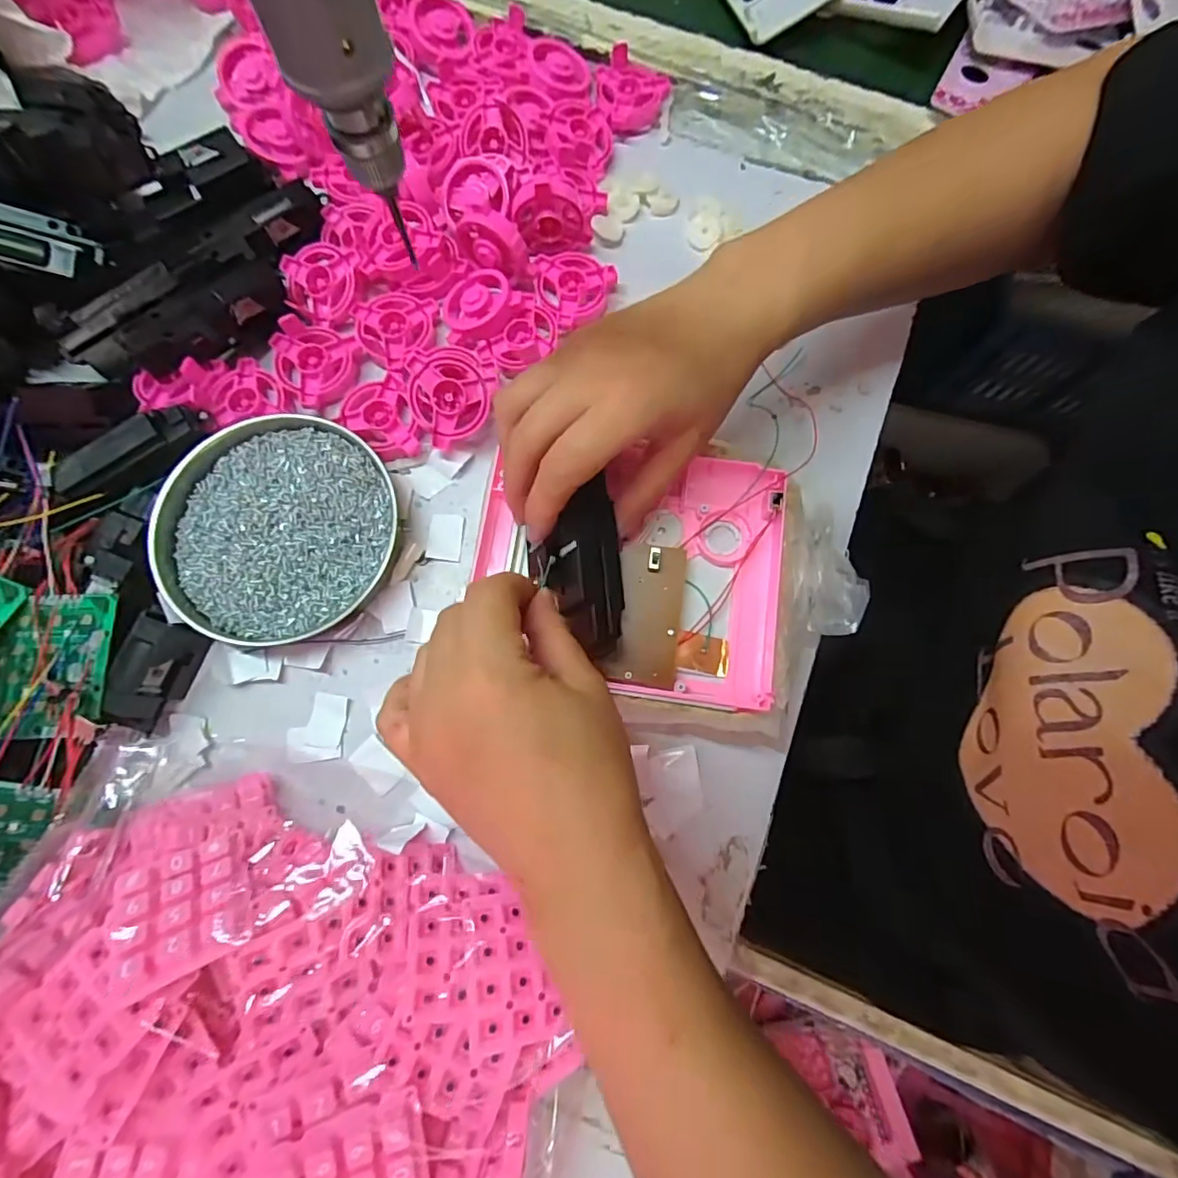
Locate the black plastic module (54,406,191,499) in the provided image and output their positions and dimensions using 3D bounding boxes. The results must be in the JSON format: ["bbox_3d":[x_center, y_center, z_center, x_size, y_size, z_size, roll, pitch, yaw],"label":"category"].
[{"bbox_3d":[-0.263,-0.079,0.315,0.076,0.015,0.025,-39,82,-9],"label":"black plastic module"}]

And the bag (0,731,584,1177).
[{"bbox_3d":[-0.144,0.212,0.244,0.256,0.078,0.204,23,78,3],"label":"bag"}]

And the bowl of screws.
[{"bbox_3d":[-0.183,-0.036,0.326,0.129,0.022,0.133,0,78,-1],"label":"bowl of screws"}]

